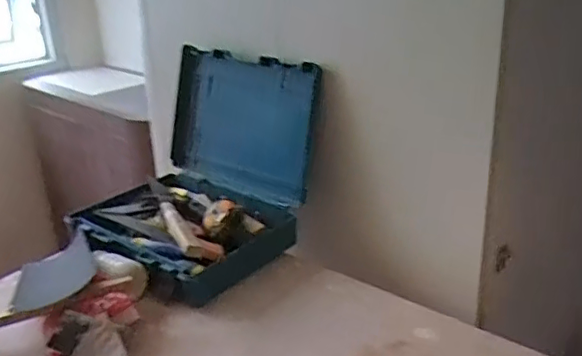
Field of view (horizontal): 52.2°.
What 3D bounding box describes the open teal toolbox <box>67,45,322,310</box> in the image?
[{"bbox_3d":[-0.196,-0.024,1.230,0.424,0.360,0.409,11,26,29],"label":"open teal toolbox"}]

